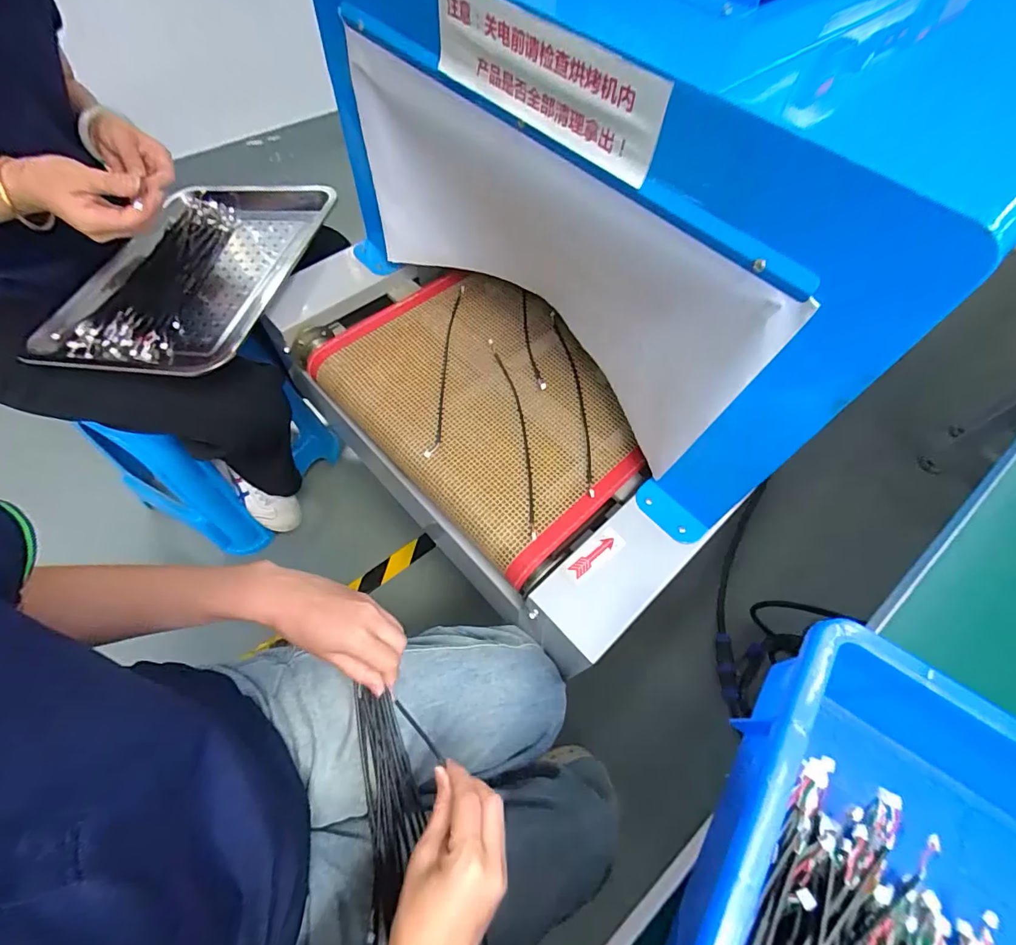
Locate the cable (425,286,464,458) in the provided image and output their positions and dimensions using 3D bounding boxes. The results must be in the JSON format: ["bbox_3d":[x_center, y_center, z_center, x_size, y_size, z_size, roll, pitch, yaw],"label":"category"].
[{"bbox_3d":[-0.078,-0.137,0.602,0.013,0.019,0.274,4,65,2],"label":"cable"}]

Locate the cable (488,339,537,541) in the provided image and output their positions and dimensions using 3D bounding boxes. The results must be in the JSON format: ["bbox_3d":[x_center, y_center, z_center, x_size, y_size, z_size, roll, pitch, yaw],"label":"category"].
[{"bbox_3d":[0.011,-0.052,0.558,0.022,0.005,0.273,-10,65,-4],"label":"cable"}]

